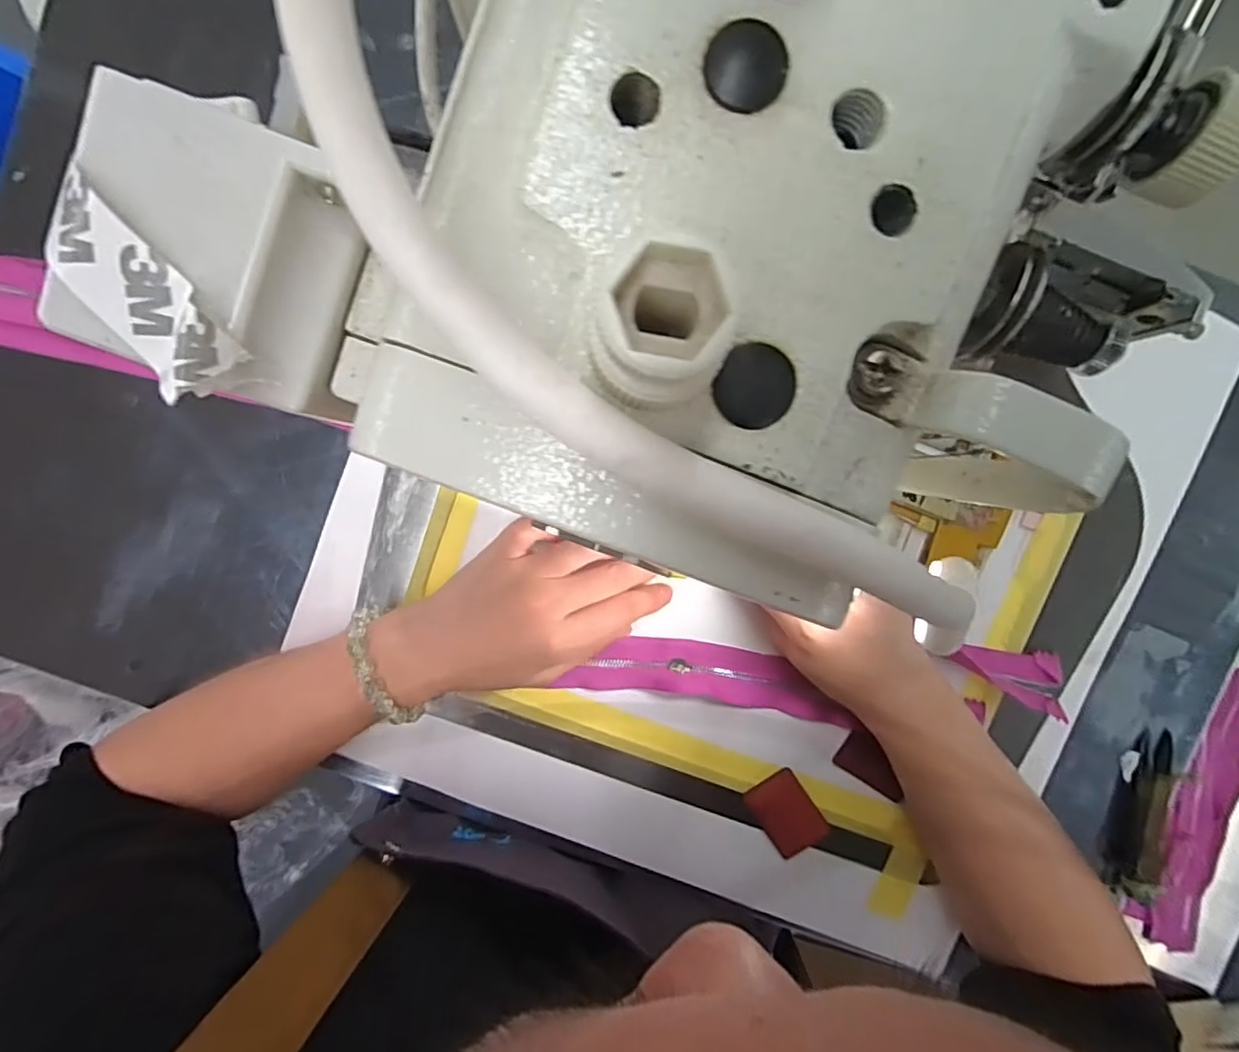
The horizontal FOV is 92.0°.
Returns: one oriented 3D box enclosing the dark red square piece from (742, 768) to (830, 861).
[{"bbox_3d":[0.104,0.178,0.370,0.035,0.006,0.051,-34,95,2],"label":"dark red square piece"}]

